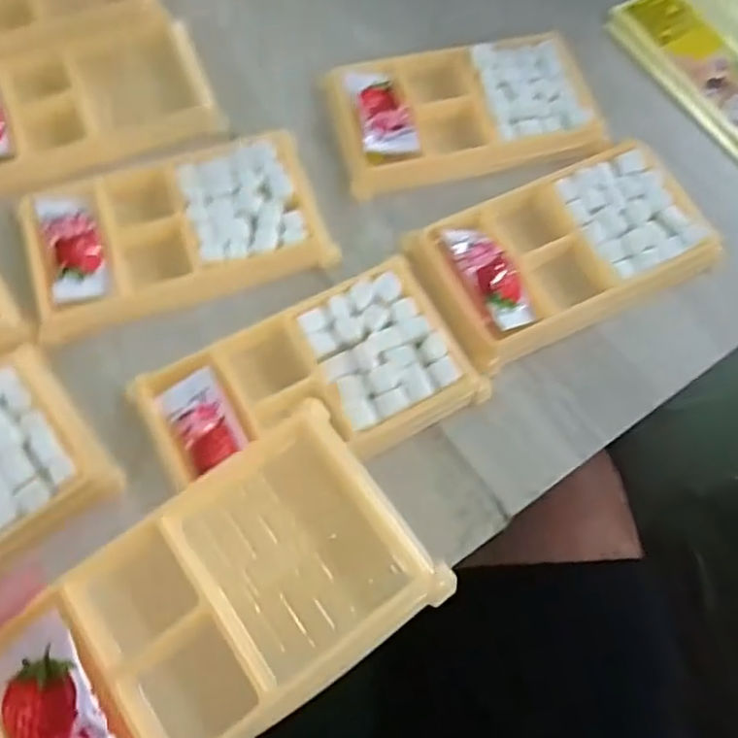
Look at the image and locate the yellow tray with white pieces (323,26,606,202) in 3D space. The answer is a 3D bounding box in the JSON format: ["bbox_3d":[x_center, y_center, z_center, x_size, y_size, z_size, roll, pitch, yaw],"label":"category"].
[{"bbox_3d":[0.048,-0.133,0.332,0.129,0.012,0.079,-12,70,-7],"label":"yellow tray with white pieces"}]

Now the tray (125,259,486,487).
[{"bbox_3d":[-0.024,0.008,0.275,0.135,0.011,0.074,-26,72,-12],"label":"tray"}]

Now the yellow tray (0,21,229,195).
[{"bbox_3d":[-0.148,-0.133,0.325,0.133,0.012,0.078,-22,71,-11],"label":"yellow tray"}]

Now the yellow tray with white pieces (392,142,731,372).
[{"bbox_3d":[0.091,-0.056,0.303,0.129,0.011,0.075,-25,72,-11],"label":"yellow tray with white pieces"}]

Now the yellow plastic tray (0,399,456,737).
[{"bbox_3d":[-0.049,0.075,0.198,0.130,0.014,0.073,-34,74,-14],"label":"yellow plastic tray"}]

